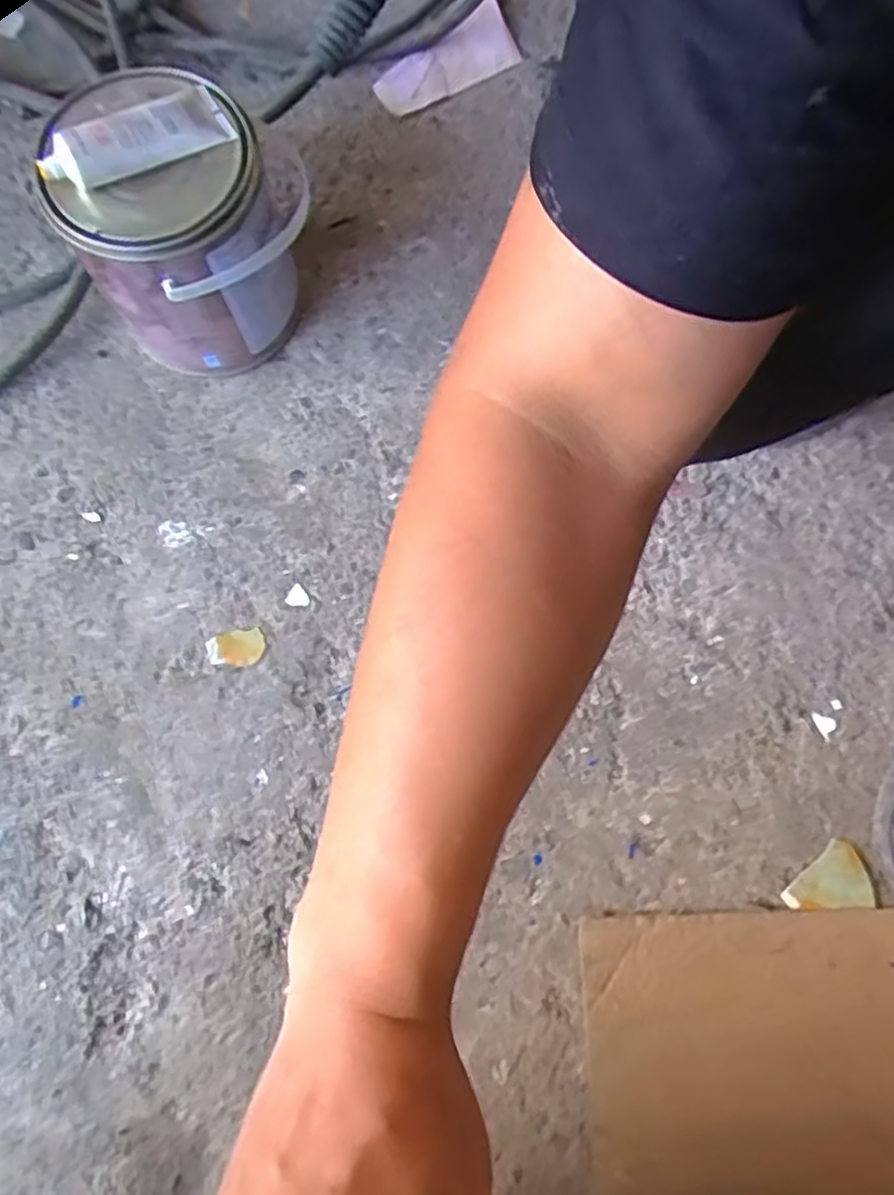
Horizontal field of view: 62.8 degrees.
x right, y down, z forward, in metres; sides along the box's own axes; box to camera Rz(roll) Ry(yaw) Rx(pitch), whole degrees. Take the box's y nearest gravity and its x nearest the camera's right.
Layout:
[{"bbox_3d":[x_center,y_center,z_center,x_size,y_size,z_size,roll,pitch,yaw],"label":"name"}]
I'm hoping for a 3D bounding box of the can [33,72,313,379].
[{"bbox_3d":[-0.206,-0.285,0.575,0.151,0.191,0.167,-43,82,-7],"label":"can"}]

